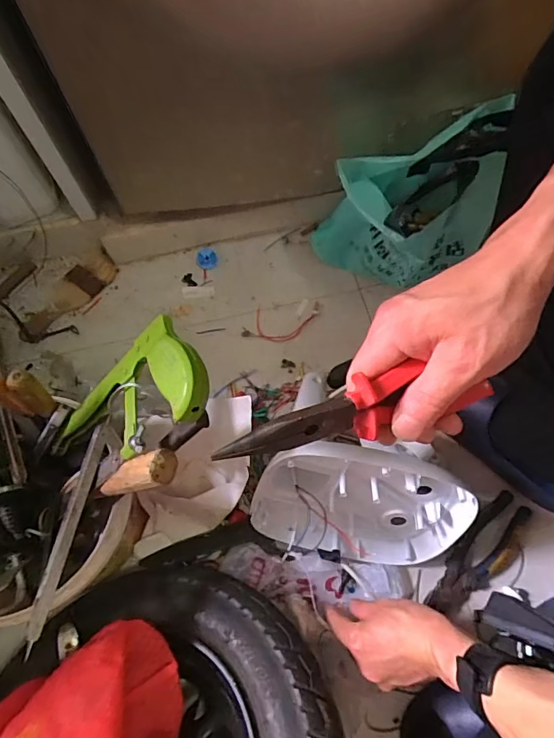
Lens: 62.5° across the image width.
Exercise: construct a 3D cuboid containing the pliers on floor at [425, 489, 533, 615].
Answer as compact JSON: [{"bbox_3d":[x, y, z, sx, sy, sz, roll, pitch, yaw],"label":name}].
[{"bbox_3d":[0.257,0.234,0.576,0.172,0.018,0.057,-41,73,-13],"label":"pliers on floor"}]

